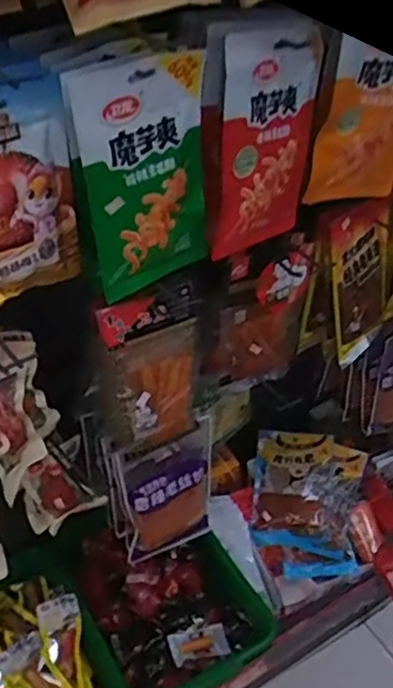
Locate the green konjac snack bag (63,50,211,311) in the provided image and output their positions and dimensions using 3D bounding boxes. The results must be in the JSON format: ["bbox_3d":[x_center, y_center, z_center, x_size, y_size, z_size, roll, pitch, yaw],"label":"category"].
[{"bbox_3d":[-0.050,-0.175,0.690,0.148,0.240,0.029,-27,47,-27],"label":"green konjac snack bag"}]

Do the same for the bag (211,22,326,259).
[{"bbox_3d":[0.085,-0.235,0.771,0.157,0.248,0.037,-26,42,-38],"label":"bag"}]

